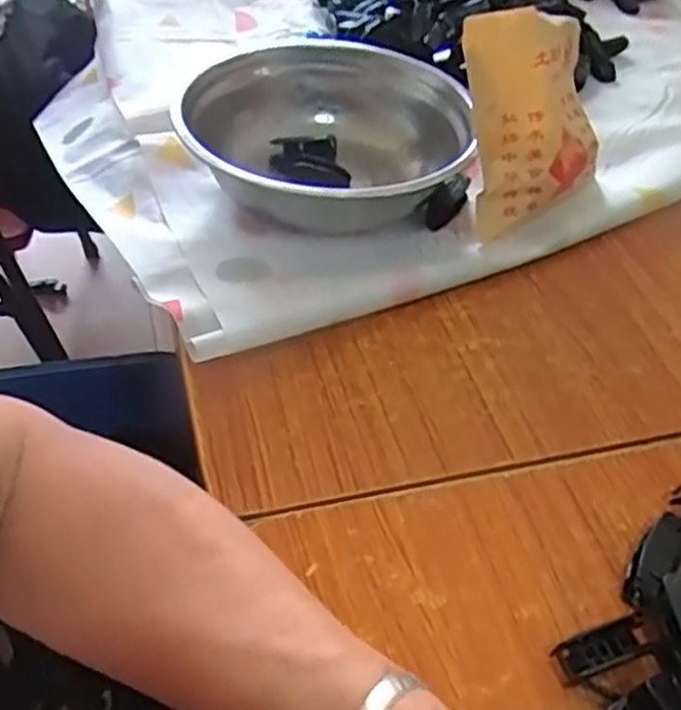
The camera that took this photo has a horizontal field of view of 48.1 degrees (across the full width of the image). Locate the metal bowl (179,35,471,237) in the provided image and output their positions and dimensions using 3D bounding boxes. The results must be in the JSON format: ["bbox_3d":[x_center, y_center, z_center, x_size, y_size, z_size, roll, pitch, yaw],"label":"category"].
[{"bbox_3d":[-0.006,-0.160,0.539,0.181,0.059,0.189,3,48,-4],"label":"metal bowl"}]

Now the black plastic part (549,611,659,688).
[{"bbox_3d":[0.117,0.128,0.333,0.048,0.016,0.017,-14,52,-18],"label":"black plastic part"}]

